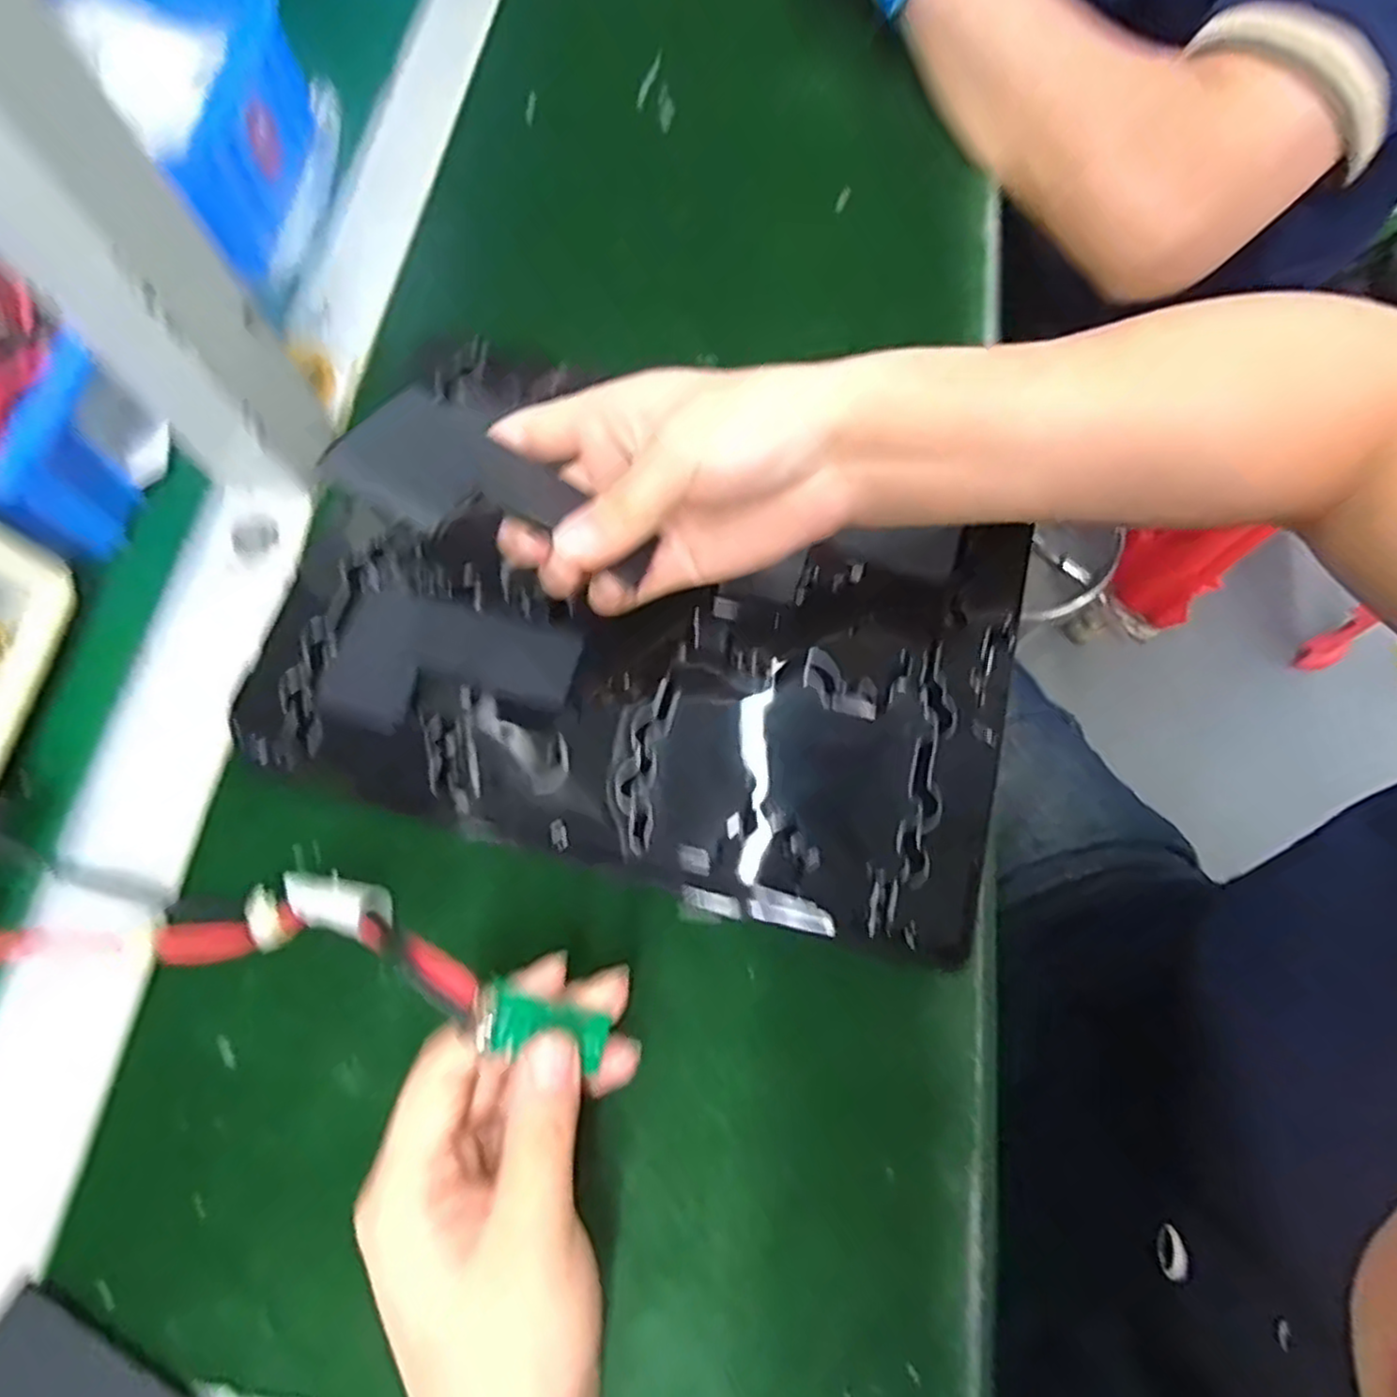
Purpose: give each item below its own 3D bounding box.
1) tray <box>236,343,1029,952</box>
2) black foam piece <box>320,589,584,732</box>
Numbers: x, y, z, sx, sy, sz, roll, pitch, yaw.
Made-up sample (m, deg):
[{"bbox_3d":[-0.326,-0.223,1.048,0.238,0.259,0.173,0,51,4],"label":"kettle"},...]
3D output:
[{"bbox_3d":[-0.020,-0.034,0.309,0.292,0.015,0.200,15,72,7],"label":"tray"},{"bbox_3d":[-0.101,-0.011,0.308,0.098,0.005,0.056,13,72,7],"label":"black foam piece"}]

